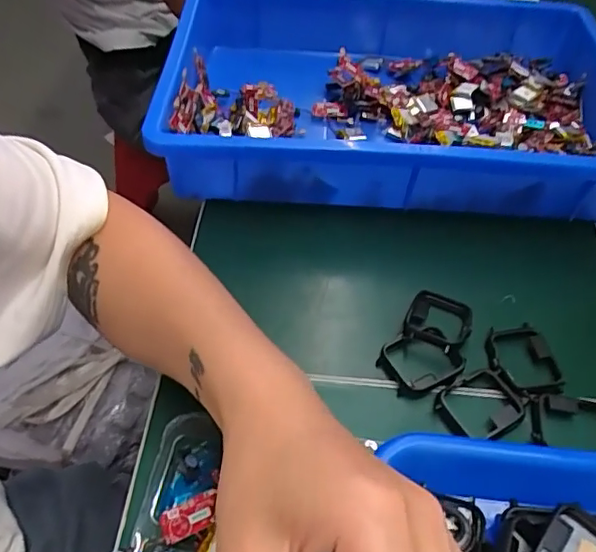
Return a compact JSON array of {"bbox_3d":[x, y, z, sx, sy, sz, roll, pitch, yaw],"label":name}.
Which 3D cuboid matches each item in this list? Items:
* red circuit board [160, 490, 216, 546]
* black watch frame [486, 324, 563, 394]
[{"bbox_3d":[-0.050,0.111,0.258,0.026,0.004,0.014,-23,67,-7],"label":"red circuit board"},{"bbox_3d":[0.133,0.050,0.335,0.039,0.005,0.046,1,50,-5],"label":"black watch frame"}]

